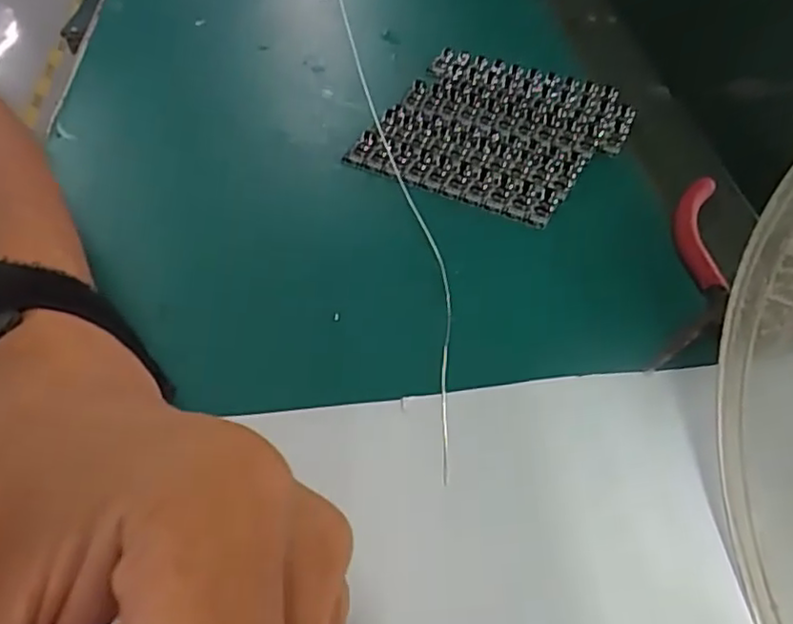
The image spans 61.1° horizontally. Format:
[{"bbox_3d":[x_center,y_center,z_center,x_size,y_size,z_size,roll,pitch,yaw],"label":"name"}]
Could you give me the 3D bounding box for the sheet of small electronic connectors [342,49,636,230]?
[{"bbox_3d":[0.052,-0.097,0.350,0.114,0.009,0.114,23,54,23],"label":"sheet of small electronic connectors"}]

